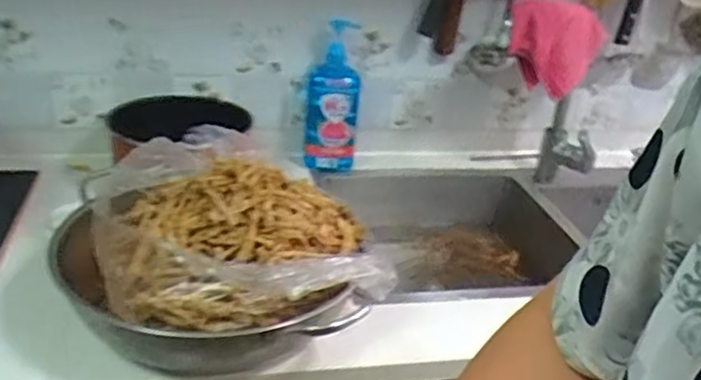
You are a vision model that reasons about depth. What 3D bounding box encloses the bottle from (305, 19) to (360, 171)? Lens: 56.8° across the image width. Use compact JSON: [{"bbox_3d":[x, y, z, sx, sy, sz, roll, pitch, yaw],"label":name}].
[{"bbox_3d":[-0.031,-0.160,1.129,0.090,0.252,0.071,4,18,1],"label":"bottle"}]

